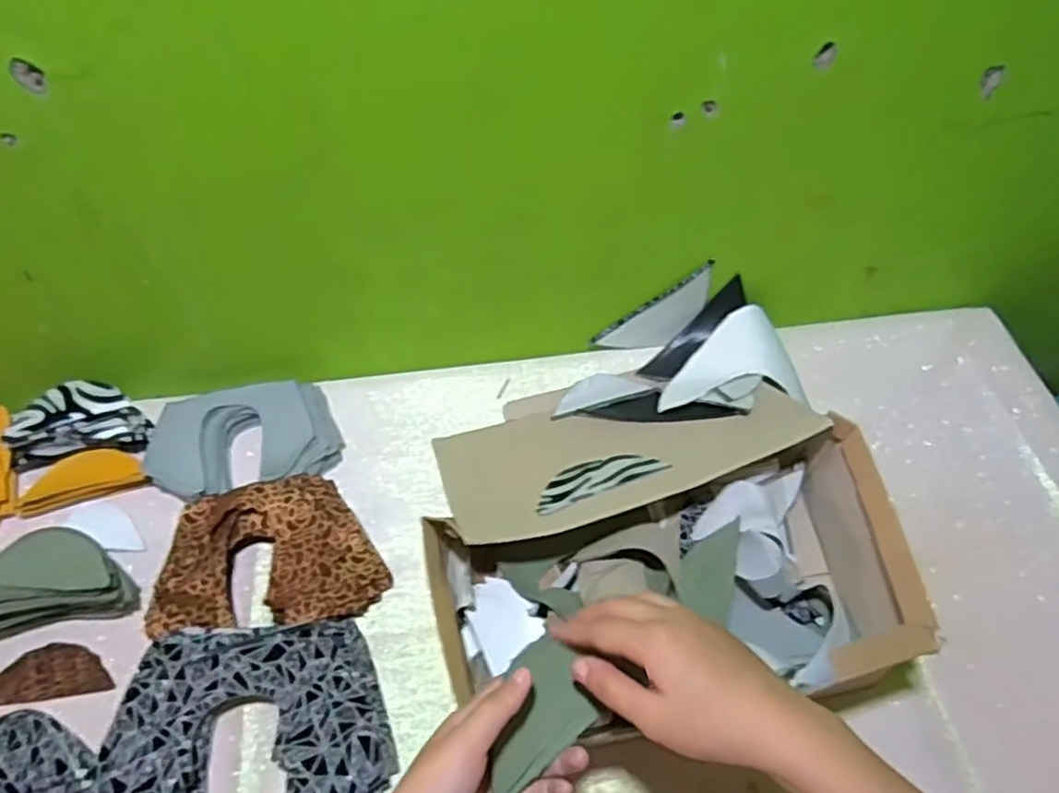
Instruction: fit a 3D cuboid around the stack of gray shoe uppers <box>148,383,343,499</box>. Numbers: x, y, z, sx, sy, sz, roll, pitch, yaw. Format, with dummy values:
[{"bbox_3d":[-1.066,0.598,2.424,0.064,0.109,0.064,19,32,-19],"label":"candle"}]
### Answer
[{"bbox_3d":[-0.269,0.042,0.680,0.167,0.026,0.113,-8,52,-6],"label":"stack of gray shoe uppers"}]

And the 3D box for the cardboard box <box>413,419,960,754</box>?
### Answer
[{"bbox_3d":[0.108,0.150,0.541,0.345,0.102,0.179,-12,53,-9],"label":"cardboard box"}]

